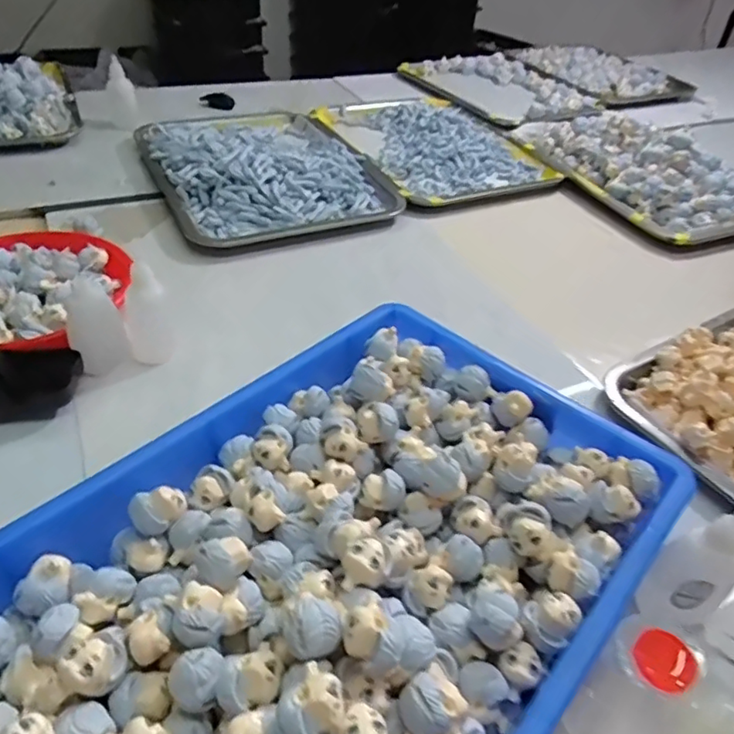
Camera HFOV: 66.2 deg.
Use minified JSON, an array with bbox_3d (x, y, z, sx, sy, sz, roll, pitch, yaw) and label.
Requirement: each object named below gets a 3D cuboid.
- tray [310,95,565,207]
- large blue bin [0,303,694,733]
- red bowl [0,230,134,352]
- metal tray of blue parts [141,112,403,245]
[{"bbox_3d":[0.089,-0.349,0.841,0.246,0.029,0.363,-17,47,-23],"label":"tray"},{"bbox_3d":[-0.019,0.100,0.301,0.255,0.065,0.368,33,49,28],"label":"large blue bin"},{"bbox_3d":[-0.303,-0.069,0.492,0.173,0.045,0.173,3,42,-2],"label":"red bowl"},{"bbox_3d":[-0.138,-0.271,0.723,0.261,0.040,0.322,-18,47,-23],"label":"metal tray of blue parts"}]

